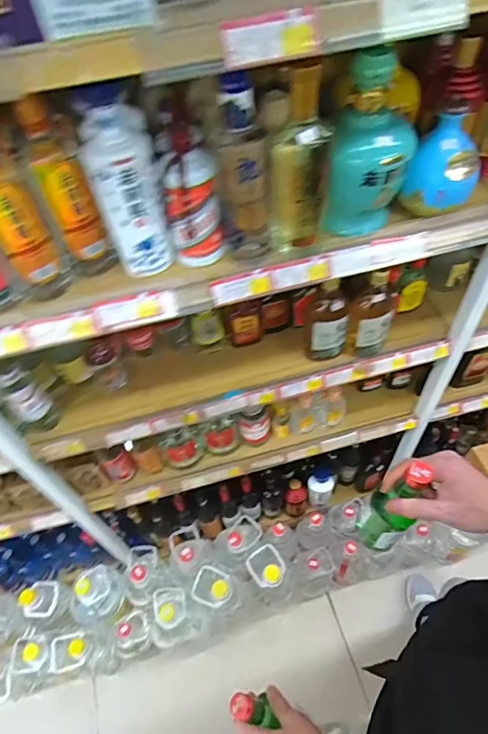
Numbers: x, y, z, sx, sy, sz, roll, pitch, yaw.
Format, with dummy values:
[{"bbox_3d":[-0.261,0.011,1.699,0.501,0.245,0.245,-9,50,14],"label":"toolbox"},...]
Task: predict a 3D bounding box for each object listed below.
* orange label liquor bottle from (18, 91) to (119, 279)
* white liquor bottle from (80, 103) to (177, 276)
[{"bbox_3d":[-0.239,-0.232,0.594,0.068,0.239,0.070,-24,54,-13],"label":"orange label liquor bottle"},{"bbox_3d":[-0.154,-0.227,0.587,0.085,0.213,0.073,-15,52,-6],"label":"white liquor bottle"}]

